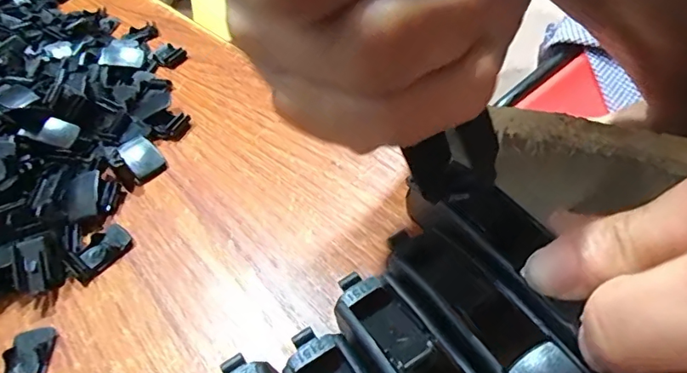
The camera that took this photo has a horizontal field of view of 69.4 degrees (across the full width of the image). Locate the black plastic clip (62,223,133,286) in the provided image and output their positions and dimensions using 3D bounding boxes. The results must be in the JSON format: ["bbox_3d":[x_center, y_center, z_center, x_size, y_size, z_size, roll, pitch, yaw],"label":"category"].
[{"bbox_3d":[-0.080,0.021,0.163,0.013,0.005,0.019,29,60,34],"label":"black plastic clip"}]

